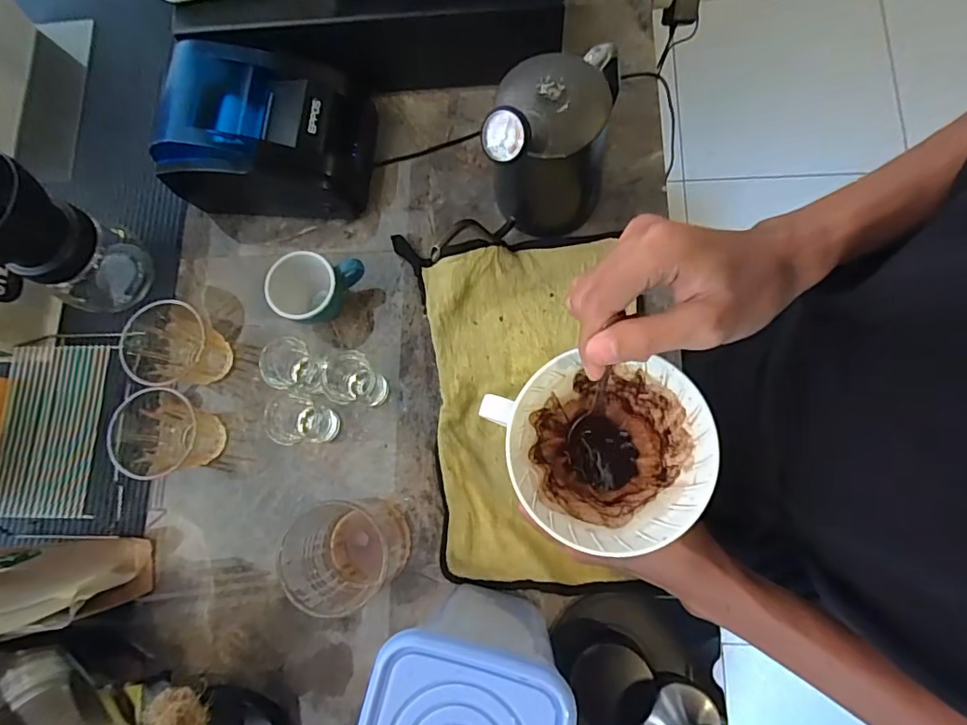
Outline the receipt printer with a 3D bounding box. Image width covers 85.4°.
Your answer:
[{"bbox_3d":[-0.207,-0.221,0.501,0.178,0.099,0.132,-1,77,6],"label":"receipt printer"}]

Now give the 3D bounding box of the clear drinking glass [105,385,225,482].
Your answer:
[{"bbox_3d":[-0.282,0.065,0.465,0.066,0.085,0.071,-6,77,4],"label":"clear drinking glass"}]

